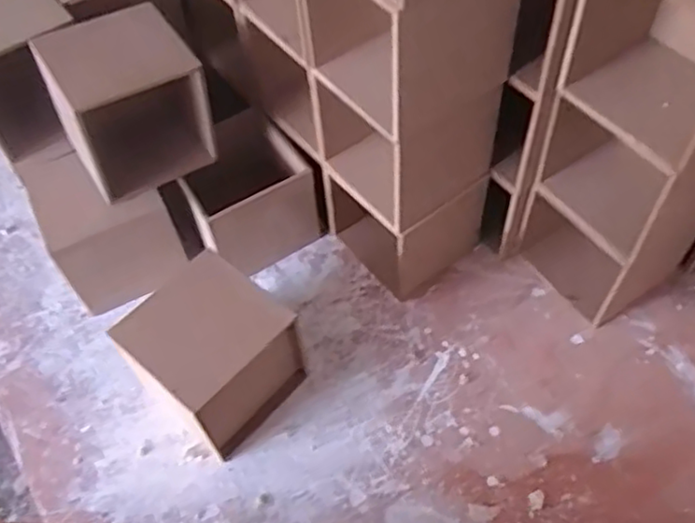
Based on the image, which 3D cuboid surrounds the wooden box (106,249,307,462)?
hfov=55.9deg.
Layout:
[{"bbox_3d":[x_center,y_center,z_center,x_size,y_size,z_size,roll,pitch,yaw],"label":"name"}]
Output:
[{"bbox_3d":[-0.113,0.081,0.570,0.113,0.120,0.105,35,65,25],"label":"wooden box"}]

